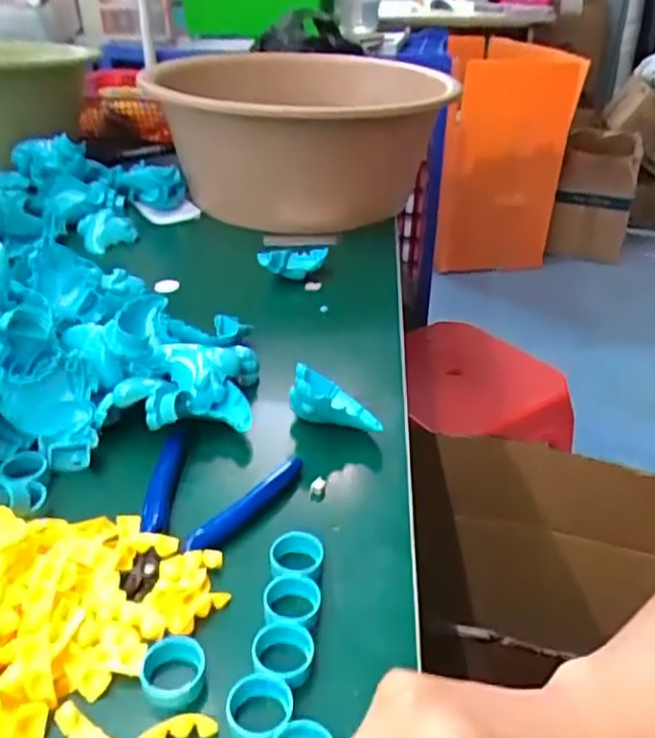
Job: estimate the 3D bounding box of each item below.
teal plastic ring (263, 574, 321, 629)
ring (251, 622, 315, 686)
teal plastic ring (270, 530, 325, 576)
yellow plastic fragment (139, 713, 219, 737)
[{"bbox_3d":[-0.016,0.106,0.299,0.025,0.011,0.026,0,33,0],"label":"teal plastic ring"},{"bbox_3d":[-0.019,0.121,0.278,0.026,0.012,0.027,0,33,0],"label":"ring"},{"bbox_3d":[-0.015,0.092,0.321,0.025,0.011,0.027,0,33,0],"label":"teal plastic ring"},{"bbox_3d":[-0.057,0.138,0.253,0.029,0.009,0.010,-12,34,-18],"label":"yellow plastic fragment"}]

